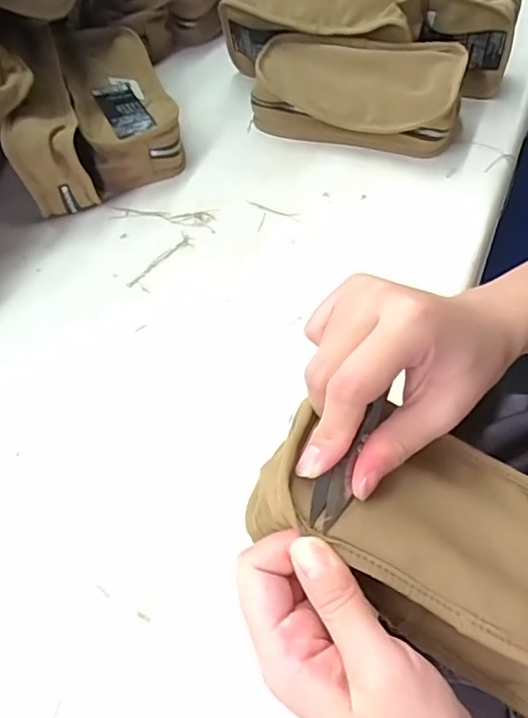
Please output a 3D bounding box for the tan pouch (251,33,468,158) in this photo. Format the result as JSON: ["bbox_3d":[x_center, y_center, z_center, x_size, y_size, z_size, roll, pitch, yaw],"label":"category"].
[{"bbox_3d":[0.085,-0.249,0.490,0.186,0.065,0.079,17,60,14],"label":"tan pouch"}]

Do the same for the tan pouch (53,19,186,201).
[{"bbox_3d":[-0.140,-0.251,0.514,0.084,0.054,0.195,-18,58,-8],"label":"tan pouch"}]

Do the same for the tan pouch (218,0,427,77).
[{"bbox_3d":[0.053,-0.325,0.515,0.194,0.088,0.056,22,61,16],"label":"tan pouch"}]

